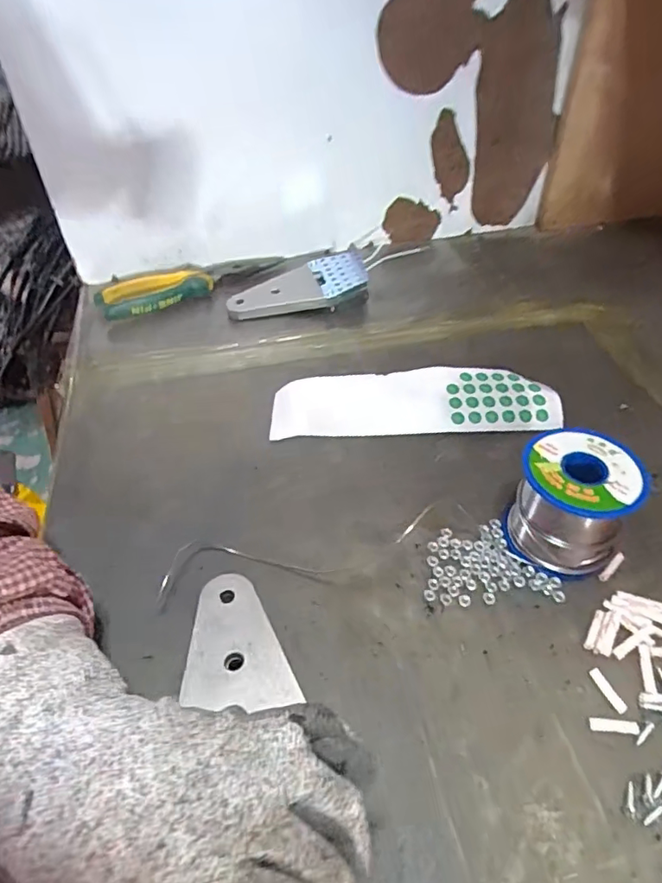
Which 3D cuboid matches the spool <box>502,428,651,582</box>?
[{"bbox_3d":[0.142,0.036,0.326,0.062,0.062,0.063,25,51,25],"label":"spool"}]

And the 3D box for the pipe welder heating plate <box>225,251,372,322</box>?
[{"bbox_3d":[-0.033,-0.155,0.550,0.139,0.027,0.072,-10,45,-8],"label":"pipe welder heating plate"}]

